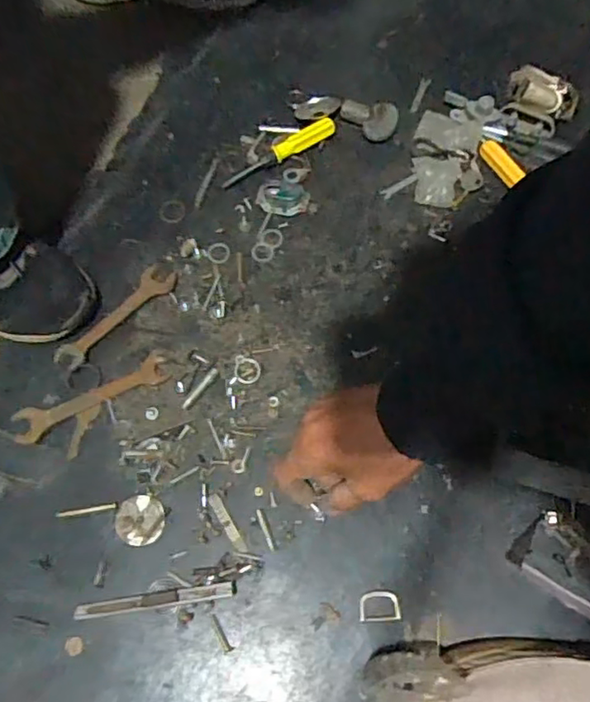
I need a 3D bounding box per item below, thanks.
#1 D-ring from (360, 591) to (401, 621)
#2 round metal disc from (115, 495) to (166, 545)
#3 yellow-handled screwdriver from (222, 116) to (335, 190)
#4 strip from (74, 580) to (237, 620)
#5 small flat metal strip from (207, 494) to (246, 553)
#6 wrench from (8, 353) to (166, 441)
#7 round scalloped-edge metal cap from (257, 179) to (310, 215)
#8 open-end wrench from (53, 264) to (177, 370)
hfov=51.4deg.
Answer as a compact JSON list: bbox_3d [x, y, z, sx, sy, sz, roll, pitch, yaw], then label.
[{"bbox_3d":[0.065,0.195,0.469,0.030,0.006,0.021,-1,68,-3],"label":"D-ring"},{"bbox_3d":[-0.125,0.136,0.495,0.038,0.004,0.039,1,67,-2],"label":"round metal disc"},{"bbox_3d":[-0.017,-0.203,0.618,0.125,0.014,0.022,-27,71,-13],"label":"yellow-handled screwdriver"},{"bbox_3d":[-0.106,0.189,0.466,0.121,0.008,0.012,-7,68,-5],"label":"strip"},{"bbox_3d":[-0.054,0.138,0.491,0.009,0.004,0.051,-30,72,-13],"label":"small flat metal strip"},{"bbox_3d":[-0.175,0.039,0.529,0.133,0.004,0.028,-25,70,-12],"label":"wrench"},{"bbox_3d":[-0.011,-0.153,0.609,0.050,0.005,0.036,15,68,4],"label":"round scalloped-edge metal cap"},{"bbox_3d":[-0.164,-0.033,0.559,0.030,0.005,0.127,42,72,14],"label":"open-end wrench"}]

